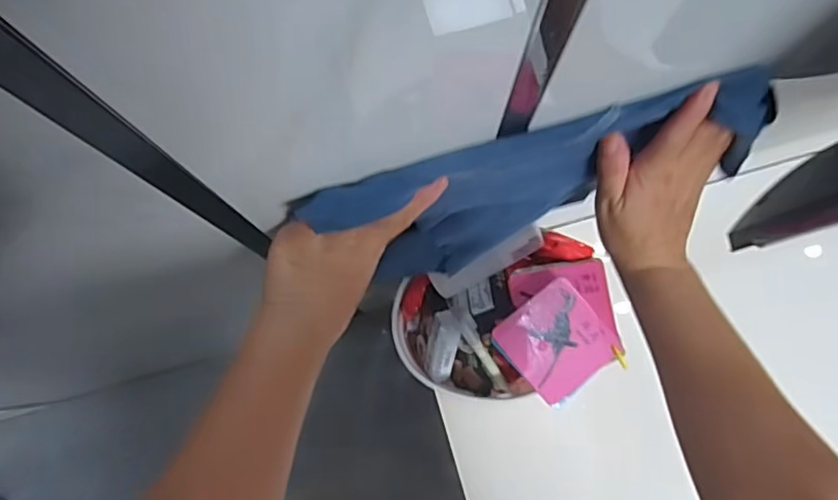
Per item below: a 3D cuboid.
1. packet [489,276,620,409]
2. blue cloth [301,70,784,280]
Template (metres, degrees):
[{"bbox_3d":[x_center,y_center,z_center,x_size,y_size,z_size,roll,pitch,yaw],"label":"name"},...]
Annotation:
[{"bbox_3d":[0.131,0.087,0.569,0.092,0.016,0.092,-41,83,7],"label":"packet"},{"bbox_3d":[0.083,-0.039,0.445,0.308,0.188,0.043,-16,80,-2],"label":"blue cloth"}]

